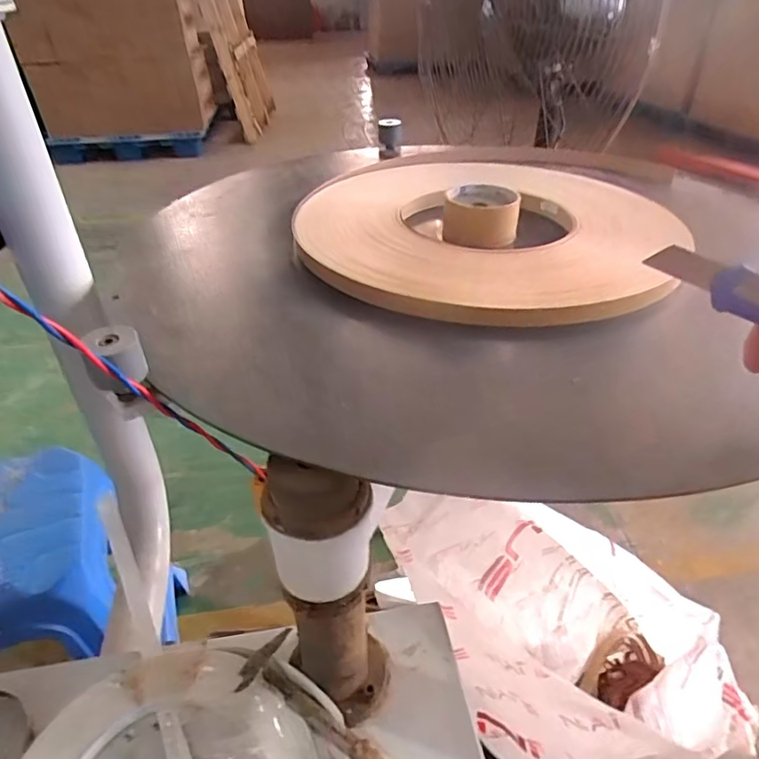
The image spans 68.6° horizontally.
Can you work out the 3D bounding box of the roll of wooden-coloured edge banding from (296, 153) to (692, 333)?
[{"bbox_3d":[0.132,-0.210,0.668,0.416,0.039,0.503,4,37,6],"label":"roll of wooden-coloured edge banding"}]

